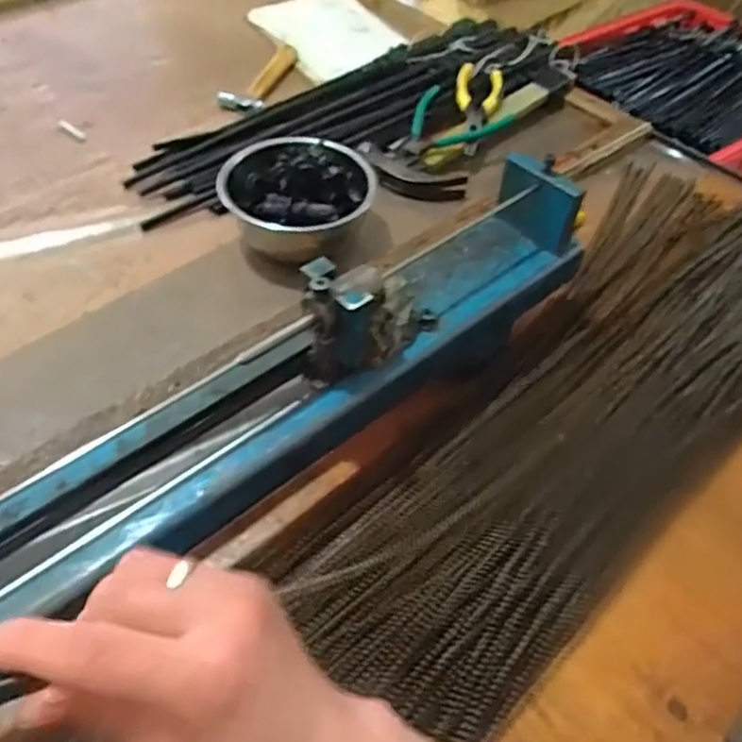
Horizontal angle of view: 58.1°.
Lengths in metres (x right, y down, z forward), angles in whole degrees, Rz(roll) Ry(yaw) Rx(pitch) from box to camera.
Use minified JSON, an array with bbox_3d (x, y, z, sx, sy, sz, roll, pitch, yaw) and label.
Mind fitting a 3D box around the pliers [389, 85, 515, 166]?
[{"bbox_3d":[0.085,-0.295,0.792,0.157,0.029,0.092,-27,57,-24],"label":"pliers"}]

